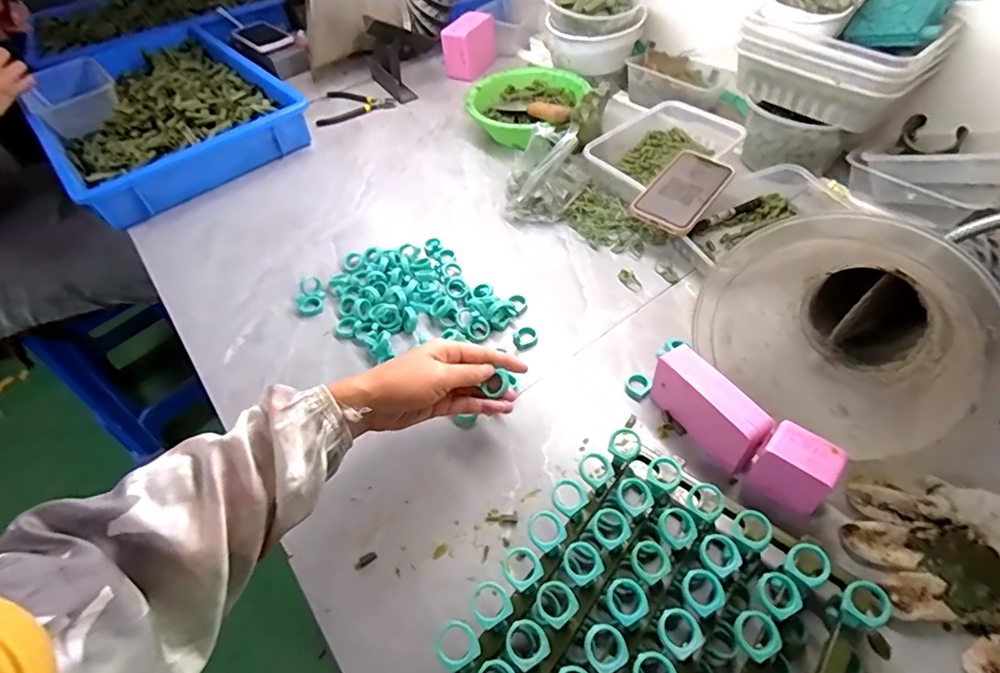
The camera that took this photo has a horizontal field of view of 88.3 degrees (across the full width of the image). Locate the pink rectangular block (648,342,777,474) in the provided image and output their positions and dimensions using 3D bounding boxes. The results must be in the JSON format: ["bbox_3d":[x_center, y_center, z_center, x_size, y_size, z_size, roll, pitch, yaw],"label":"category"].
[{"bbox_3d":[0.188,0.067,0.473,0.030,0.075,0.108,-30,54,-17],"label":"pink rectangular block"}]

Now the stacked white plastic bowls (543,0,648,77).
[{"bbox_3d":[0.159,-0.533,0.874,0.162,0.127,0.151,-3,50,4],"label":"stacked white plastic bowls"}]

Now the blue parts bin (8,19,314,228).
[{"bbox_3d":[-0.637,-0.432,0.971,0.387,0.078,0.593,-34,55,-20],"label":"blue parts bin"}]

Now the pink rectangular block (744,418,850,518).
[{"bbox_3d":[0.244,0.114,0.432,0.052,0.067,0.044,33,61,29],"label":"pink rectangular block"}]

